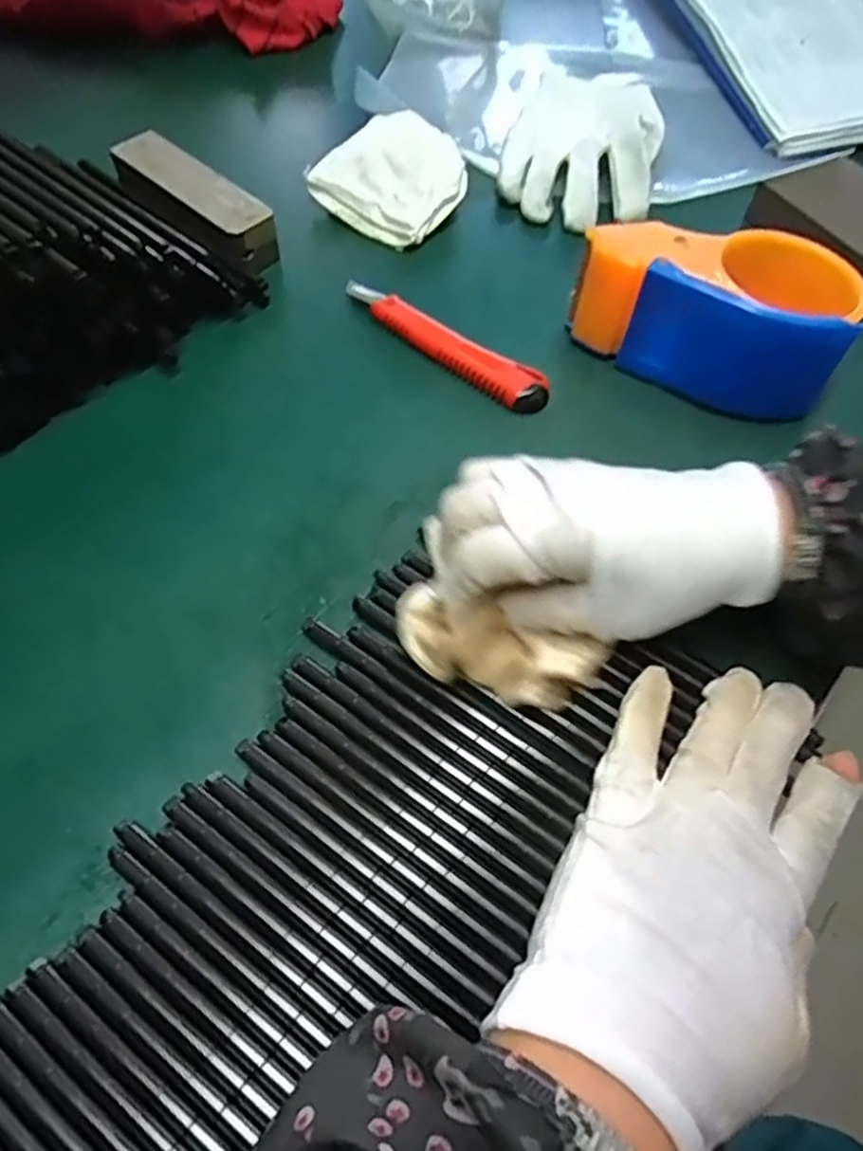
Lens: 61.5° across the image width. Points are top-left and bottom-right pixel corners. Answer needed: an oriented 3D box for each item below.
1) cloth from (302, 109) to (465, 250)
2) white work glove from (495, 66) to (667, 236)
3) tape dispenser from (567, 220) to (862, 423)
[{"bbox_3d":[-0.023,-0.251,0.455,0.082,0.029,0.075,34,65,16],"label":"cloth"},{"bbox_3d":[0.109,-0.309,0.496,0.096,0.027,0.202,14,61,6],"label":"white work glove"},{"bbox_3d":[0.147,-0.141,0.376,0.135,0.061,0.080,24,62,12],"label":"tape dispenser"}]

